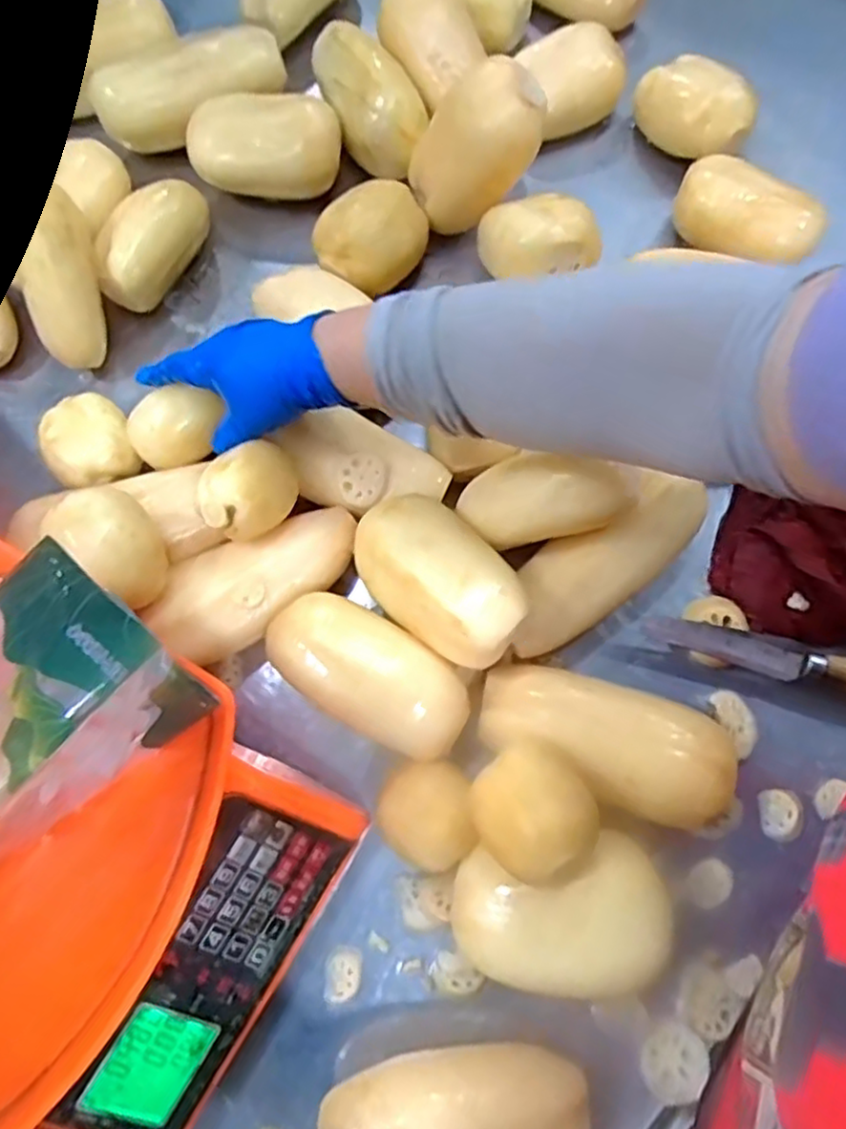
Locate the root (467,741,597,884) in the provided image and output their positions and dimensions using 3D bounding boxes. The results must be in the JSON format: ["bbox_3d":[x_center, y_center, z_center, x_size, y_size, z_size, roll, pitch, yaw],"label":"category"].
[{"bbox_3d":[0.062,0.142,0.392,0.065,0.048,0.066,0,74,1],"label":"root"}]

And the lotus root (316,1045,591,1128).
[{"bbox_3d":[0.020,0.315,0.383,0.149,0.054,0.068,-4,73,0],"label":"lotus root"}]

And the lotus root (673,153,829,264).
[{"bbox_3d":[0.261,-0.279,0.551,0.117,0.053,0.066,28,75,9],"label":"lotus root"}]

